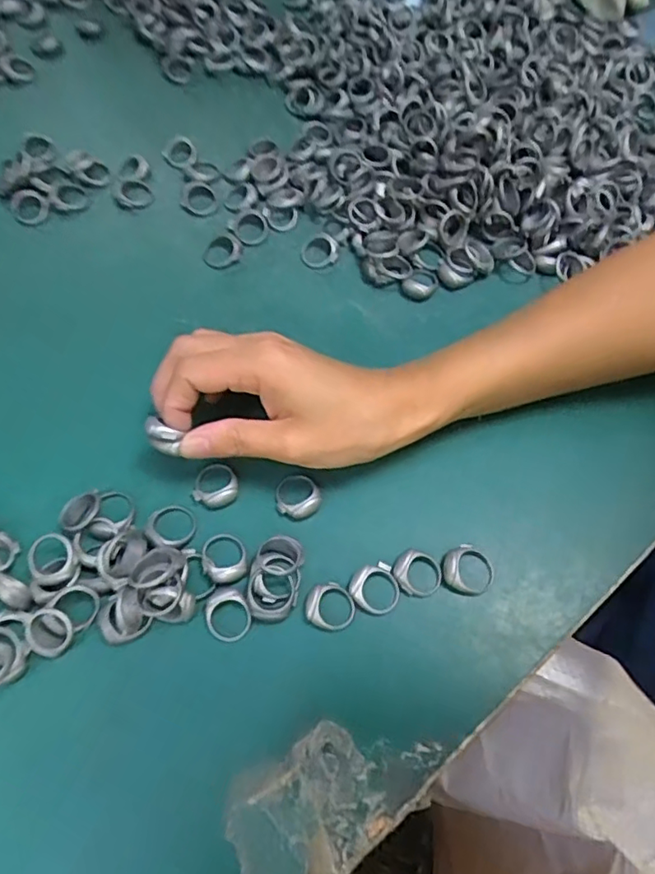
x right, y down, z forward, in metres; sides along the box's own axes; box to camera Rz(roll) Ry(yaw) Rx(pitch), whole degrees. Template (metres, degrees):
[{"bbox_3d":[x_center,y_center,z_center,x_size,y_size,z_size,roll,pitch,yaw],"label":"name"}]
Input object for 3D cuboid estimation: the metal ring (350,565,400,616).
[{"bbox_3d":[0.023,0.073,0.277,0.024,0.006,0.021,19,66,6],"label":"metal ring"}]

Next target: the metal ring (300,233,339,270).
[{"bbox_3d":[-0.004,-0.120,0.370,0.023,0.008,0.022,1,65,-2],"label":"metal ring"}]

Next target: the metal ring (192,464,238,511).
[{"bbox_3d":[-0.058,0.024,0.297,0.023,0.007,0.024,1,65,-2],"label":"metal ring"}]

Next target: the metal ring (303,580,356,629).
[{"bbox_3d":[0.001,0.079,0.272,0.023,0.006,0.020,17,66,5],"label":"metal ring"}]

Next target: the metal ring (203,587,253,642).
[{"bbox_3d":[-0.046,0.082,0.269,0.021,0.004,0.025,-18,88,-2],"label":"metal ring"}]

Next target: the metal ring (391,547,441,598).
[{"bbox_3d":[0.043,0.066,0.282,0.022,0.008,0.024,1,65,-2],"label":"metal ring"}]

